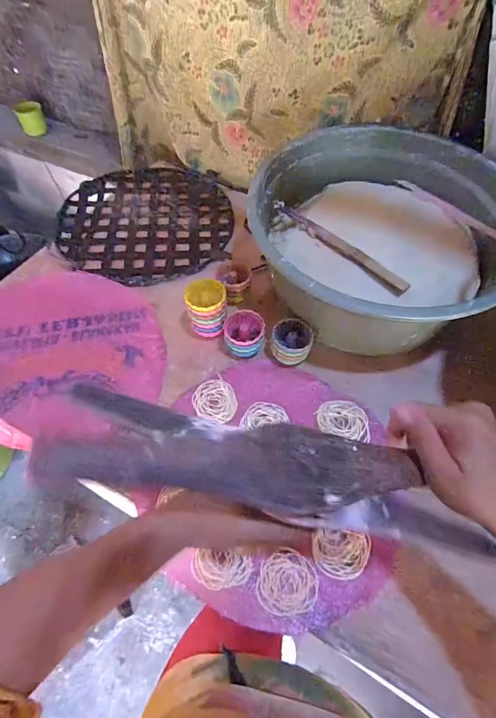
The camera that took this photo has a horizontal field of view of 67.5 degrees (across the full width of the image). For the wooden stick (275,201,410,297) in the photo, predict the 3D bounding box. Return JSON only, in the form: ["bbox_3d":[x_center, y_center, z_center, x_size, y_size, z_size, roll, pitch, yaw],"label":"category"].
[{"bbox_3d":[0.134,-0.174,0.567,0.023,0.005,0.252,-46,67,-3],"label":"wooden stick"}]

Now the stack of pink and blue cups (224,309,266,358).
[{"bbox_3d":[-0.005,-0.037,0.594,0.061,0.052,0.064,-5,57,-2],"label":"stack of pink and blue cups"}]

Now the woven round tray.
[{"bbox_3d":[-0.214,-0.293,0.775,0.339,0.023,0.372,-25,60,-14],"label":"woven round tray"}]

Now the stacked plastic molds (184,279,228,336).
[{"bbox_3d":[-0.065,-0.082,0.585,0.065,0.066,0.064,-3,57,-1],"label":"stacked plastic molds"}]

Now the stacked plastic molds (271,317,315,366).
[{"bbox_3d":[0.067,-0.025,0.585,0.066,0.049,0.067,-1,57,1],"label":"stacked plastic molds"}]

